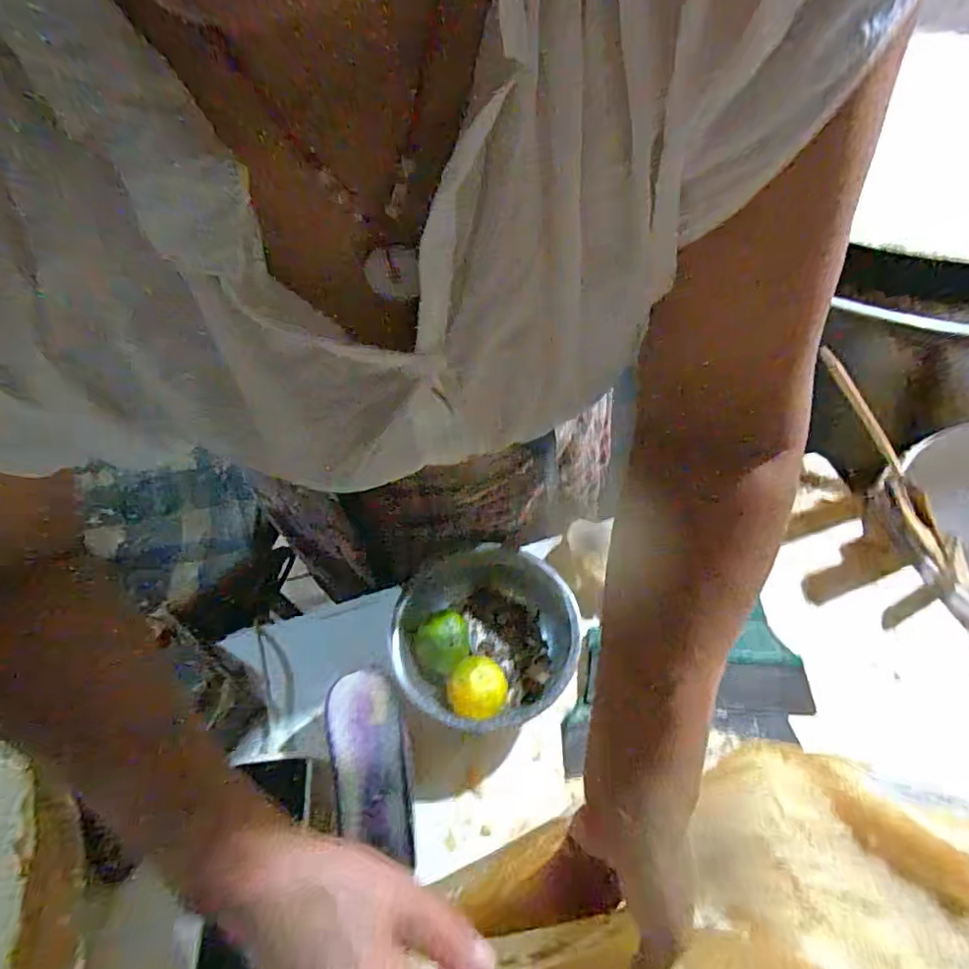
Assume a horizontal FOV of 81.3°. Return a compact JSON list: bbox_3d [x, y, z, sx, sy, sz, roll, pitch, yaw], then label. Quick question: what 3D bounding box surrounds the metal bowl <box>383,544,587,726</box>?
[{"bbox_3d":[0.003,0.148,0.522,0.158,0.064,0.160,1,55,-1],"label":"metal bowl"}]

